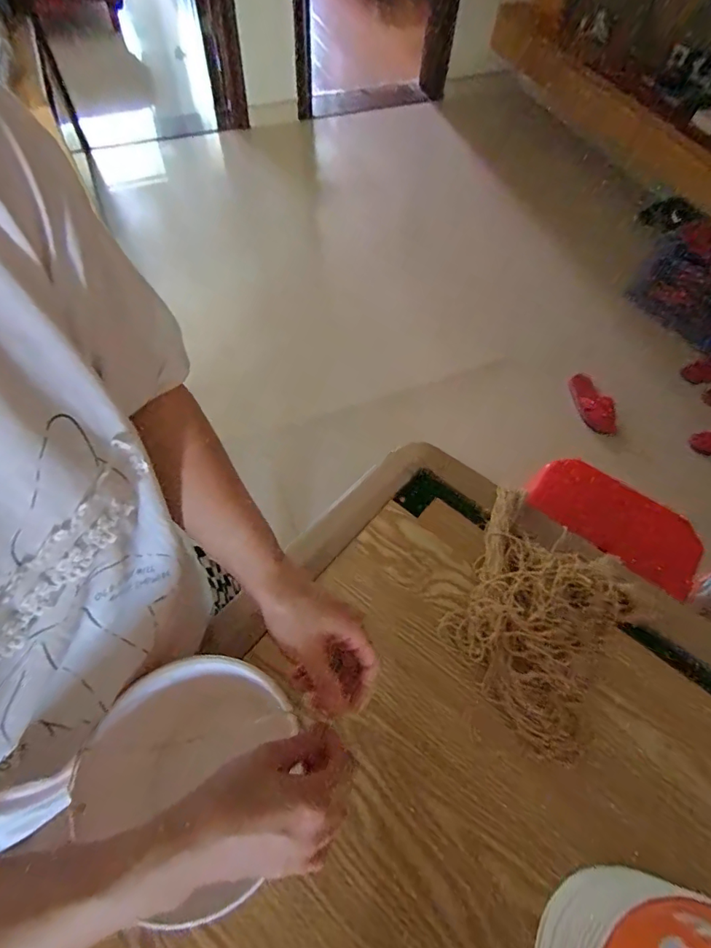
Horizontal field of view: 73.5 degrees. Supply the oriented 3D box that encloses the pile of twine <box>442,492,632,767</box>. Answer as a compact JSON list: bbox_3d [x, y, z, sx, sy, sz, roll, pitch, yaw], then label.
[{"bbox_3d":[0.206,0.145,0.533,0.179,0.040,0.268,29,62,13],"label":"pile of twine"}]

